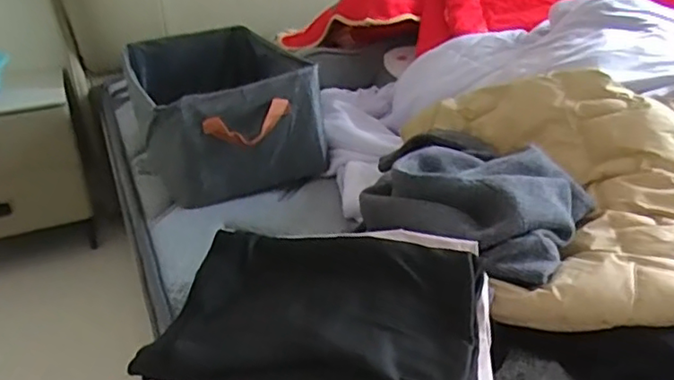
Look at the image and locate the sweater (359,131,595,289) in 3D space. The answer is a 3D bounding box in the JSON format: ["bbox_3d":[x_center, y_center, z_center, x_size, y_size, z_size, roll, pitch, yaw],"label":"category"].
[{"bbox_3d":[0.162,0.006,0.725,0.218,0.090,0.227,15,32,33],"label":"sweater"}]

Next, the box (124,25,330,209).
[{"bbox_3d":[-0.221,-0.166,1.204,0.301,0.182,0.485,-10,27,-13],"label":"box"}]

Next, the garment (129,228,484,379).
[{"bbox_3d":[-0.012,0.109,0.562,0.271,0.042,0.180,3,27,13],"label":"garment"}]

